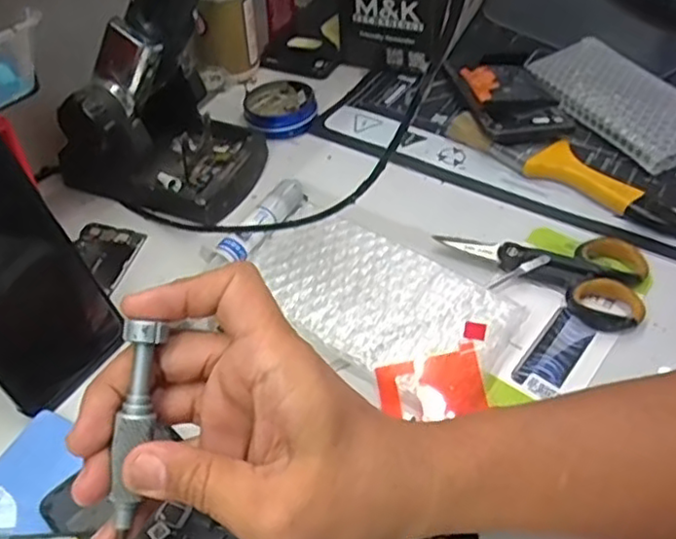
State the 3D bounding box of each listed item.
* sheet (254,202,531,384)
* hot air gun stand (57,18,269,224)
[{"bbox_3d":[0.021,0.012,0.415,0.164,0.016,0.091,35,61,27],"label":"sheet"},{"bbox_3d":[-0.129,-0.115,0.483,0.148,0.122,0.131,-22,50,-19],"label":"hot air gun stand"}]

